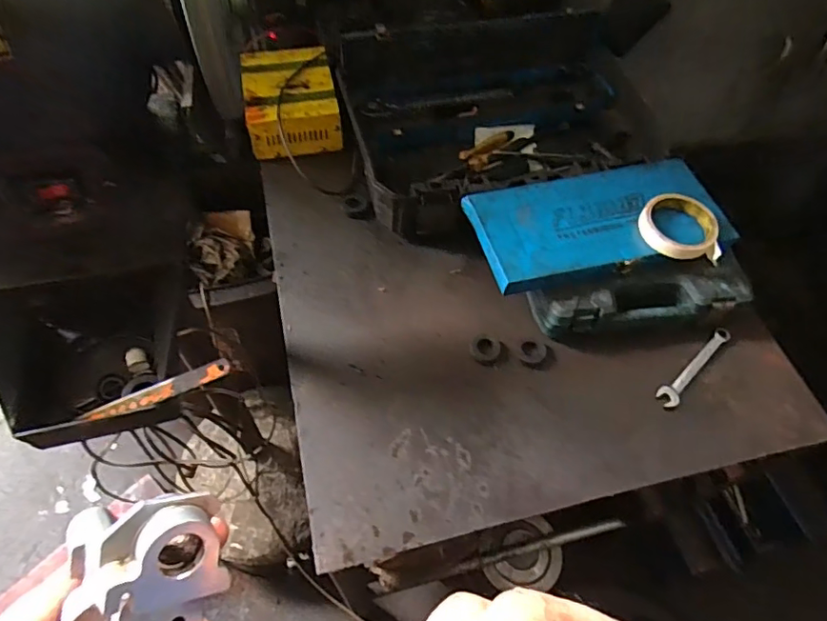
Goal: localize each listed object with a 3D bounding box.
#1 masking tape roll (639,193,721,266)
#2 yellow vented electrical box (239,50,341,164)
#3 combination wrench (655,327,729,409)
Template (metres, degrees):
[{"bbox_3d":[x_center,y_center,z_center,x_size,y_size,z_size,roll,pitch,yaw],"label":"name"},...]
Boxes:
[{"bbox_3d":[0.335,-0.107,0.674,0.091,0.020,0.091,2,57,-3],"label":"masking tape roll"},{"bbox_3d":[-0.198,-0.344,0.861,0.140,0.080,0.196,-9,58,-10],"label":"yellow vented electrical box"},{"bbox_3d":[0.363,0.070,0.680,0.158,0.009,0.028,-34,66,-23],"label":"combination wrench"}]

